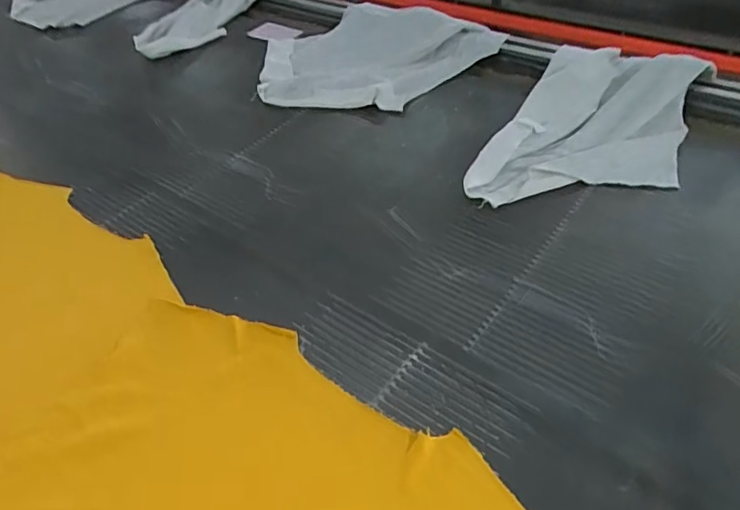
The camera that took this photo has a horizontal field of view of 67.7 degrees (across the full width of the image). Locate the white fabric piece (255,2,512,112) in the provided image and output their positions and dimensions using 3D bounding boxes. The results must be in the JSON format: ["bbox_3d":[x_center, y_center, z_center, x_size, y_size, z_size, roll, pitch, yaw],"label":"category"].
[{"bbox_3d":[0.028,-0.447,1.193,0.526,0.064,0.481,-6,43,-1],"label":"white fabric piece"}]

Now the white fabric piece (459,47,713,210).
[{"bbox_3d":[0.343,-0.200,0.849,0.260,0.047,0.439,19,48,24],"label":"white fabric piece"}]

